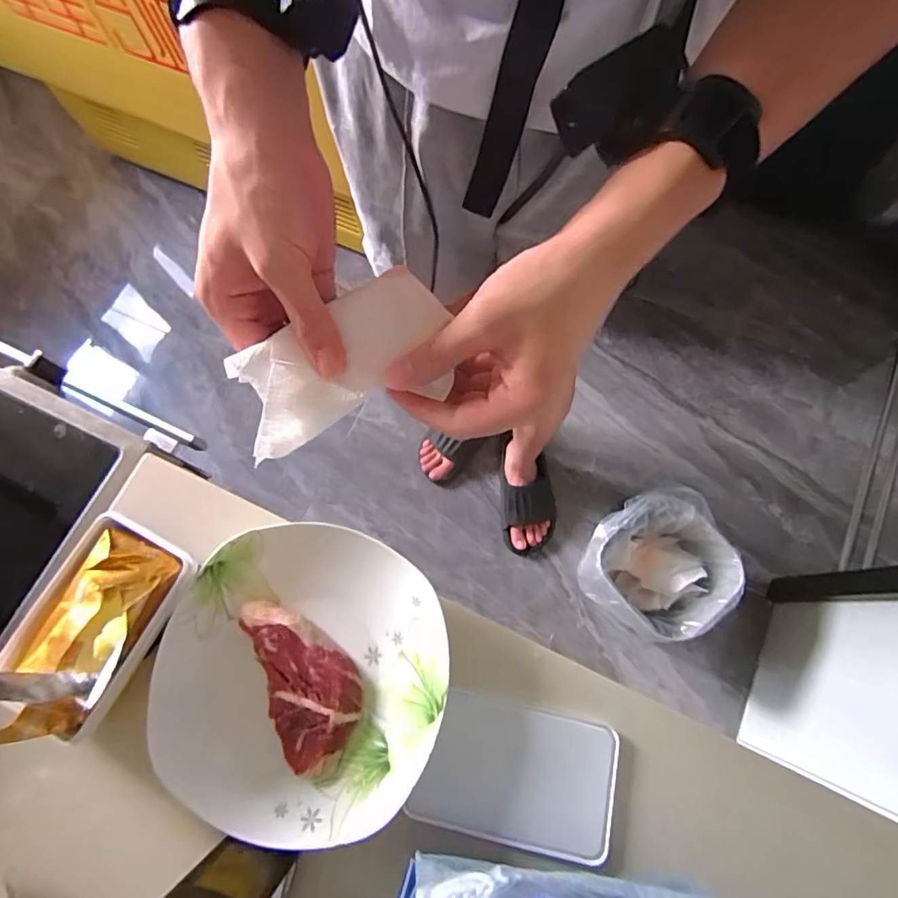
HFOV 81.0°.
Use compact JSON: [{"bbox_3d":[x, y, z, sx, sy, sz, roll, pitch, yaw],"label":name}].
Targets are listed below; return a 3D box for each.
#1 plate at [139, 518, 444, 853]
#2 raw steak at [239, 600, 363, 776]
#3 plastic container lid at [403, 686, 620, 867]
[{"bbox_3d":[-0.098,0.151,0.356,0.184,0.031,0.187,-1,73,2],"label":"plate"},{"bbox_3d":[-0.099,0.154,0.361,0.059,0.014,0.114,-25,74,-5],"label":"raw steak"},{"bbox_3d":[0.045,0.217,0.353,0.125,0.010,0.082,11,74,6],"label":"plastic container lid"}]

